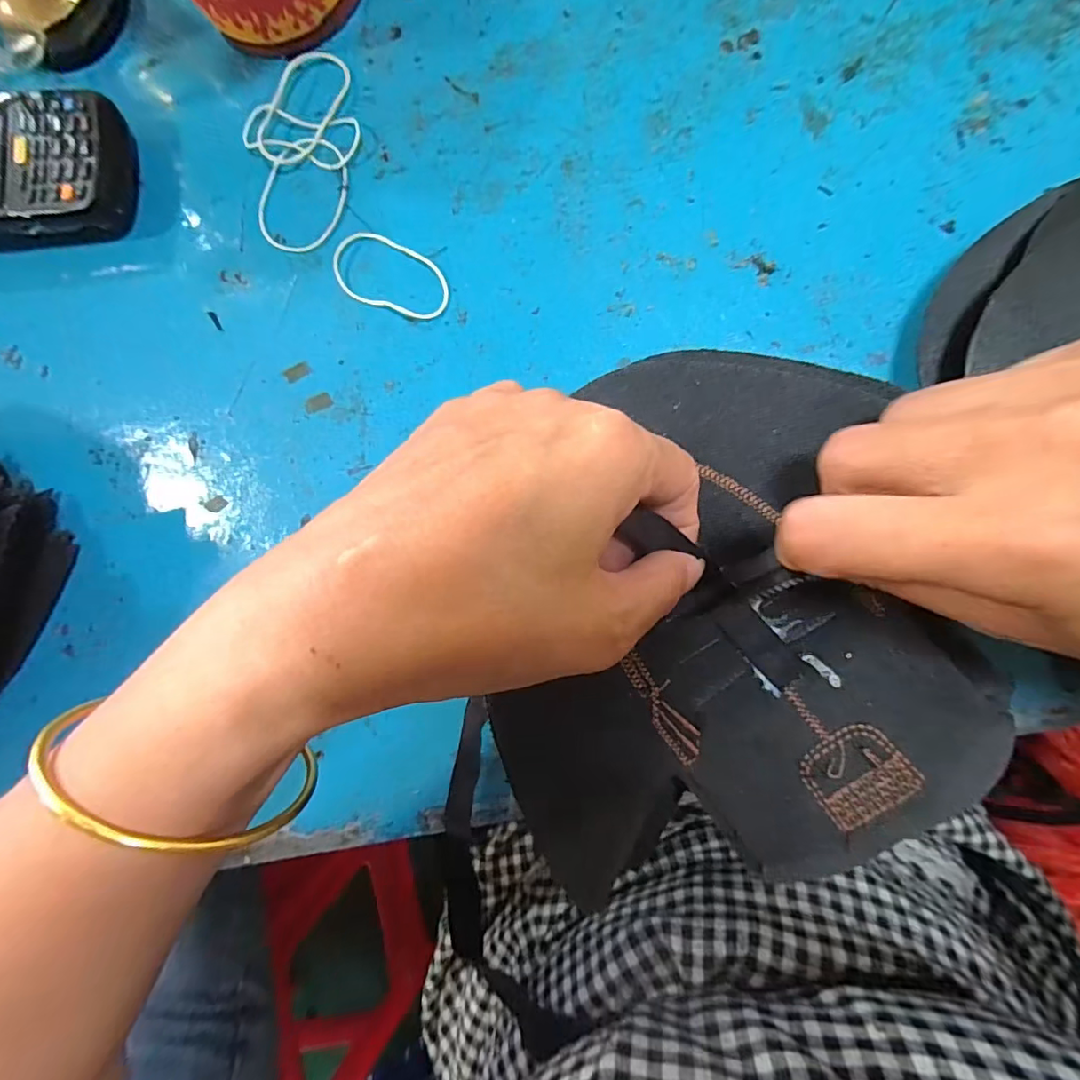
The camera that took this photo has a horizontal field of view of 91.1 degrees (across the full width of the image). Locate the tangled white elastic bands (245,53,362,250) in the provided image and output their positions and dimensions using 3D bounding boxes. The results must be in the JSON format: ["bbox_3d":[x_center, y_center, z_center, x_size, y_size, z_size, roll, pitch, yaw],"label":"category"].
[{"bbox_3d":[-0.127,-0.209,0.282,0.063,0.007,0.104,-11,86,7],"label":"tangled white elastic bands"}]

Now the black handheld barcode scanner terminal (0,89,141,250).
[{"bbox_3d":[-0.298,-0.199,0.292,0.145,0.030,0.069,3,88,8],"label":"black handheld barcode scanner terminal"}]

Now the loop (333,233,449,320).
[{"bbox_3d":[-0.078,-0.136,0.274,0.068,0.004,0.035,29,92,8],"label":"loop"}]

